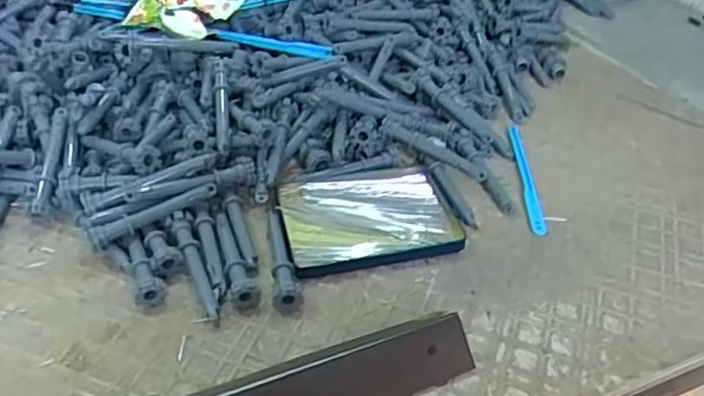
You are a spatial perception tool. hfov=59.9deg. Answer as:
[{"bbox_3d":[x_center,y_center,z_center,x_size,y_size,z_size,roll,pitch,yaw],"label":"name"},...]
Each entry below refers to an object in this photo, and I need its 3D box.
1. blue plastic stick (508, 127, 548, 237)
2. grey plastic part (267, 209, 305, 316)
[{"bbox_3d":[0.148,-0.023,0.522,0.014,0.004,0.149,4,41,0],"label":"blue plastic stick"},{"bbox_3d":[-0.049,0.038,0.429,0.017,0.020,0.093,-5,42,-10],"label":"grey plastic part"}]

